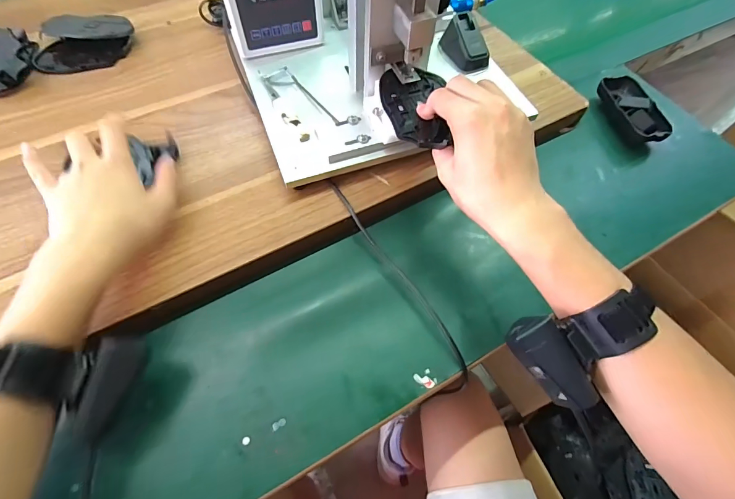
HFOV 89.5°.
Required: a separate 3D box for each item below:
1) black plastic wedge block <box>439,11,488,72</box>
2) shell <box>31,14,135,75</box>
[{"bbox_3d":[0.122,-0.254,0.457,0.036,0.037,0.064,-23,65,-14],"label":"black plastic wedge block"},{"bbox_3d":[-0.374,-0.274,0.484,0.123,0.025,0.092,-17,64,-12],"label":"shell"}]

